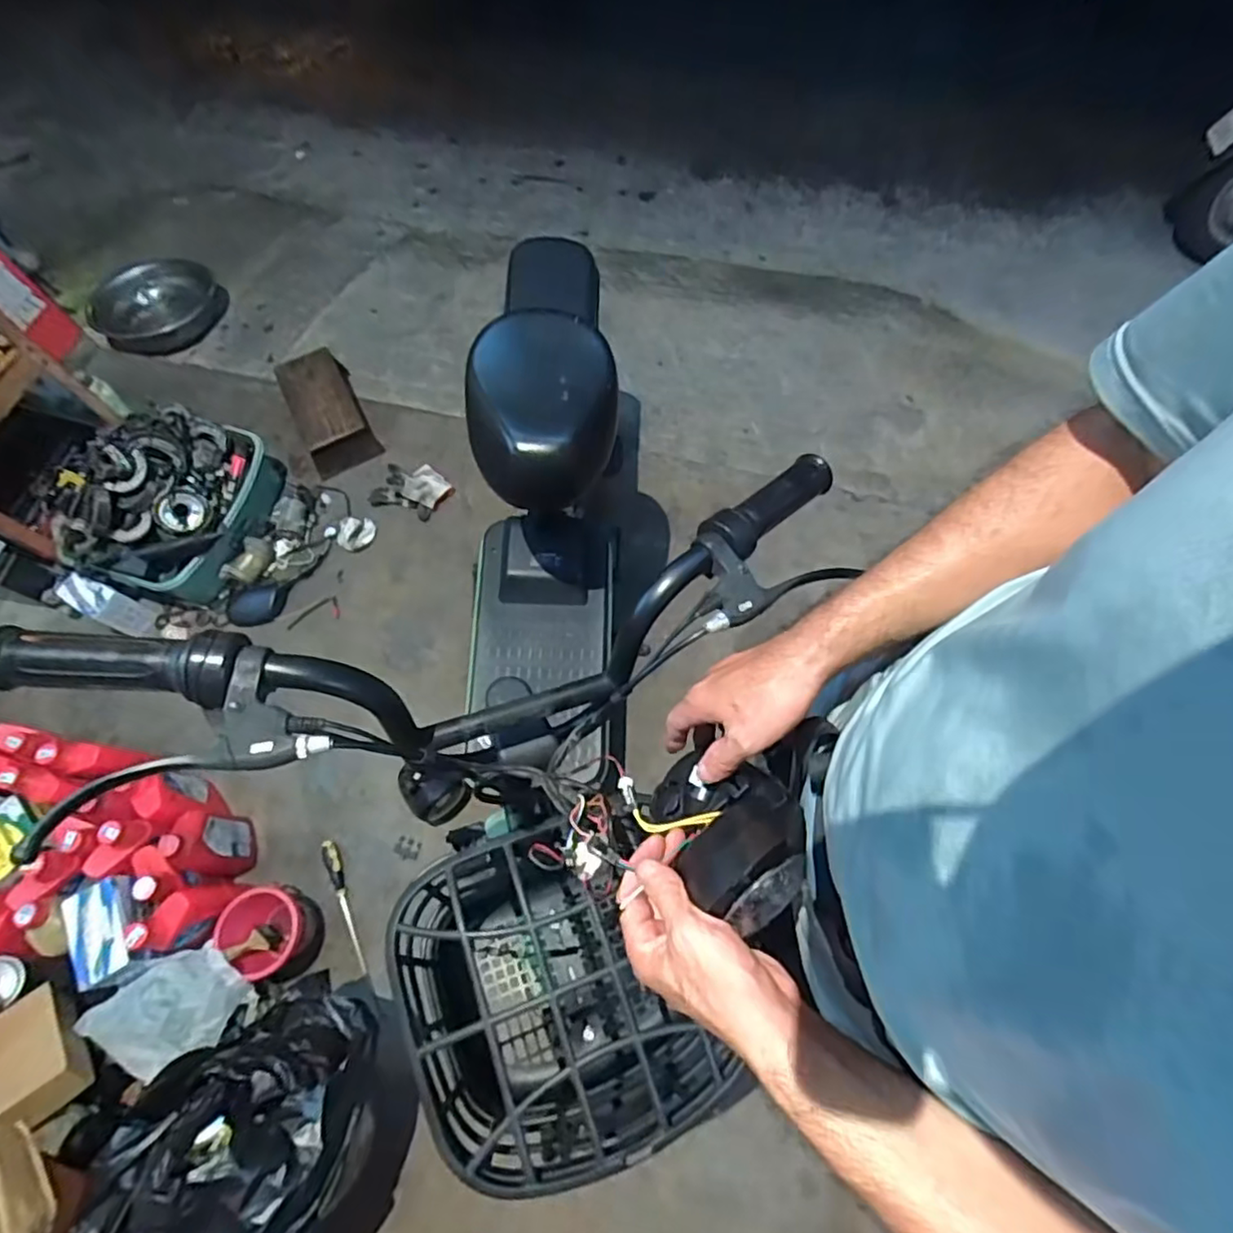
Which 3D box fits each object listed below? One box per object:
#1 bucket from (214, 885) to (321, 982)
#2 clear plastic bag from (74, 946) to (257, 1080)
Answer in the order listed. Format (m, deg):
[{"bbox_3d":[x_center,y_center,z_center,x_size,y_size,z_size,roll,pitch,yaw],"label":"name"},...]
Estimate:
[{"bbox_3d":[-0.665,0.604,1.243,0.153,0.127,0.127,26,71,12],"label":"bucket"},{"bbox_3d":[-0.776,0.683,1.122,0.182,0.074,0.221,40,75,16],"label":"clear plastic bag"}]

